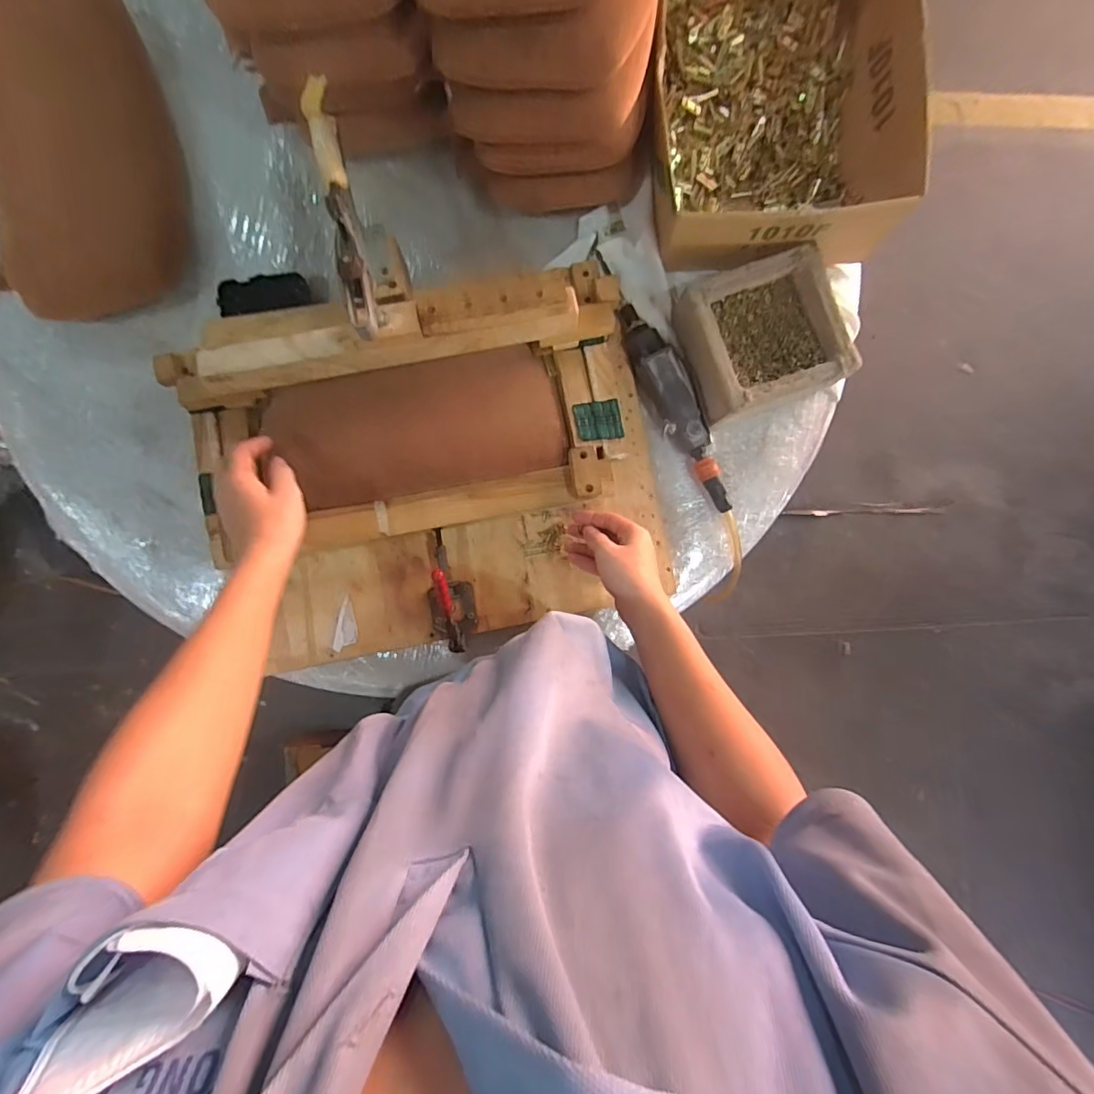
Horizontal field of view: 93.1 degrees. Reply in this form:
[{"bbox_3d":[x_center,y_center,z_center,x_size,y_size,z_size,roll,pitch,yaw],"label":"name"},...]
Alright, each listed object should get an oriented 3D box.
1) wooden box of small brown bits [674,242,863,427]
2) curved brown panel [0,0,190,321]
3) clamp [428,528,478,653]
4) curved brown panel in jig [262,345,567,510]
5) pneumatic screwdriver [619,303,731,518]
[{"bbox_3d":[0.263,-0.257,0.639,0.176,0.069,0.166,-20,89,-2],"label":"wooden box of small brown bits"},{"bbox_3d":[-0.572,-0.490,0.622,0.202,0.086,0.407,-11,89,-2],"label":"curved brown panel"},{"bbox_3d":[-0.121,0.053,0.620,0.056,0.076,0.146,-9,89,-2],"label":"clamp"},{"bbox_3d":[-0.157,-0.141,0.608,0.339,0.028,0.153,-7,89,1],"label":"curved brown panel in jig"},{"bbox_3d":[0.169,-0.177,0.656,0.061,0.042,0.282,-32,89,-2],"label":"pneumatic screwdriver"}]

